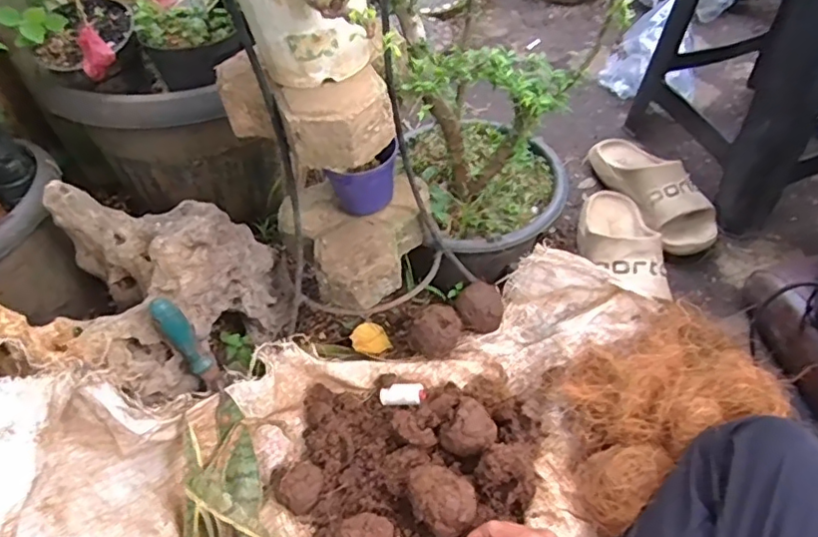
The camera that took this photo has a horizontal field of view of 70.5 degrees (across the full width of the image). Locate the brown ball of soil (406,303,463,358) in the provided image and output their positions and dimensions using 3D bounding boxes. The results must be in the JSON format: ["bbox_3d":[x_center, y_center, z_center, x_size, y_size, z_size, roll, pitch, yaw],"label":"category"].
[{"bbox_3d":[0.036,0.080,0.751,0.065,0.065,0.060,-3,48,3],"label":"brown ball of soil"}]

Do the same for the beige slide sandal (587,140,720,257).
[{"bbox_3d":[0.397,-0.140,0.936,0.110,0.066,0.285,-15,48,-8],"label":"beige slide sandal"}]

